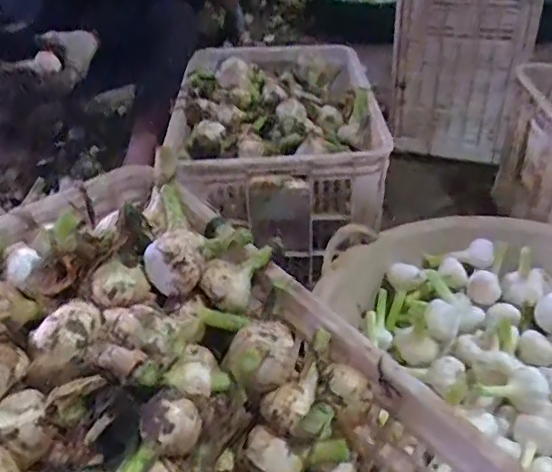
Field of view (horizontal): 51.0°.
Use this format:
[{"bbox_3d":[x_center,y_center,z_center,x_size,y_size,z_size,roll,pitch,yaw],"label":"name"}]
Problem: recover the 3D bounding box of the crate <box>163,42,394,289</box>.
[{"bbox_3d":[0.000,-0.174,1.094,0.347,0.225,0.459,-2,36,0],"label":"crate"}]

